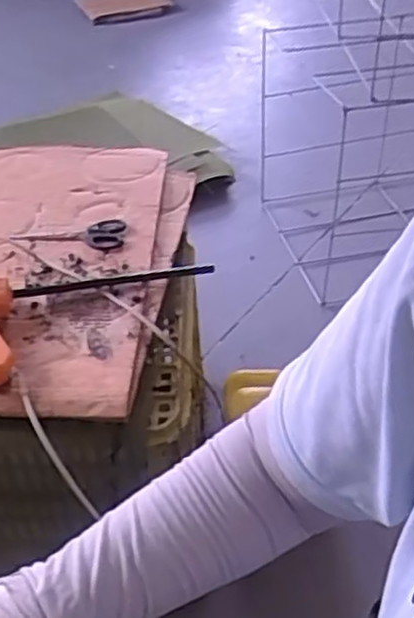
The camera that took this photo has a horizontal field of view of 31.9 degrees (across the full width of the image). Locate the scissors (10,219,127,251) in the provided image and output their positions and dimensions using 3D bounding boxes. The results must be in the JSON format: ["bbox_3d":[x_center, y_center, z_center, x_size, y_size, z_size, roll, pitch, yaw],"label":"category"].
[{"bbox_3d":[-0.181,-0.100,0.958,0.143,0.009,0.074,-1,39,2],"label":"scissors"}]

